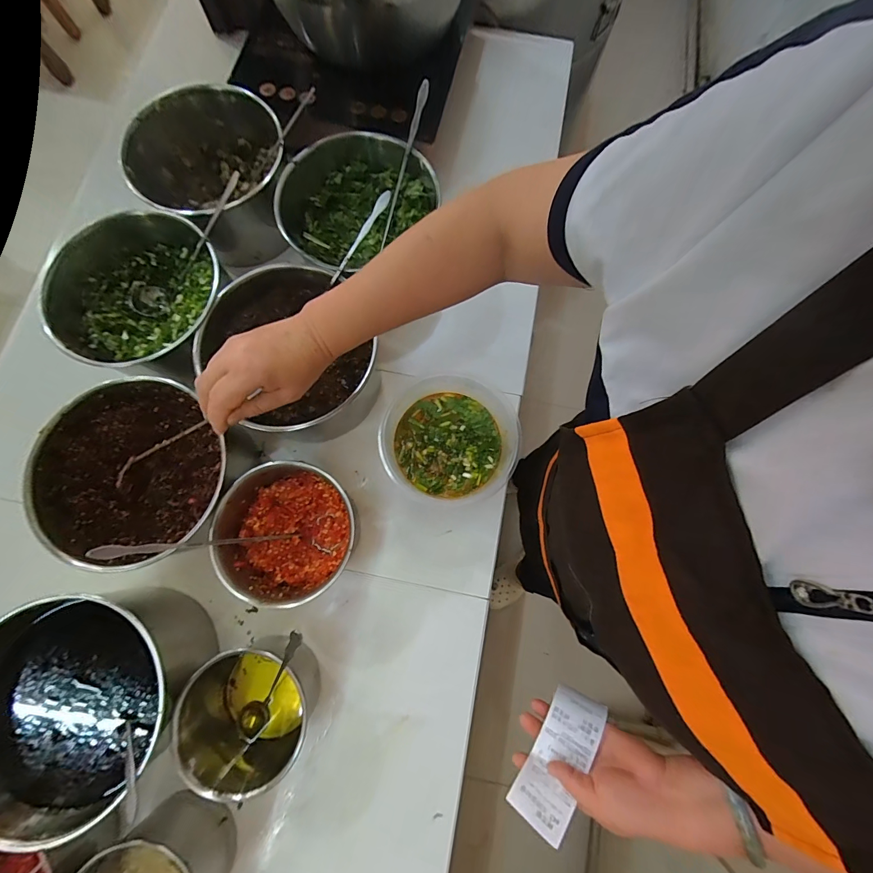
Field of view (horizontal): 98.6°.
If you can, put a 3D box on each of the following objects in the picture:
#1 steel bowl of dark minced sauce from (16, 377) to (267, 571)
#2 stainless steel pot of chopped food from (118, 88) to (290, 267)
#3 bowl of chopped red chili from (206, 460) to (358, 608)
[{"bbox_3d":[-0.352,0.045,0.473,0.213,0.114,0.199,0,75,-1],"label":"steel bowl of dark minced sauce"},{"bbox_3d":[-0.328,-0.389,0.561,0.187,0.150,0.204,0,75,-1],"label":"stainless steel pot of chopped food"},{"bbox_3d":[-0.181,0.119,0.473,0.142,0.106,0.153,0,75,-1],"label":"bowl of chopped red chili"}]

